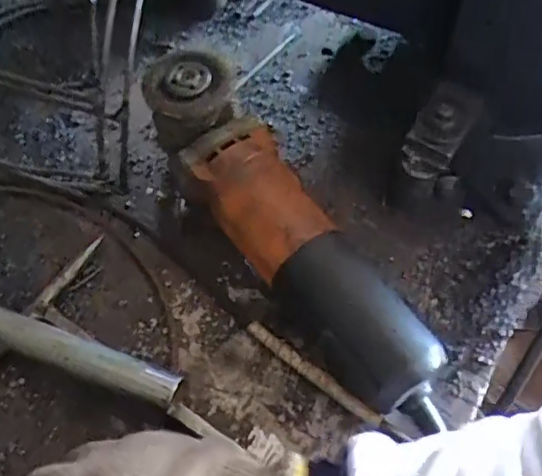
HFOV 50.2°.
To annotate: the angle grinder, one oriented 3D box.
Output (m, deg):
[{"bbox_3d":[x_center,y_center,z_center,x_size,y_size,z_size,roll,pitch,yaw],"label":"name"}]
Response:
[{"bbox_3d":[0.013,0.000,0.379,0.066,0.097,0.277,-33,66,-20],"label":"angle grinder"}]

